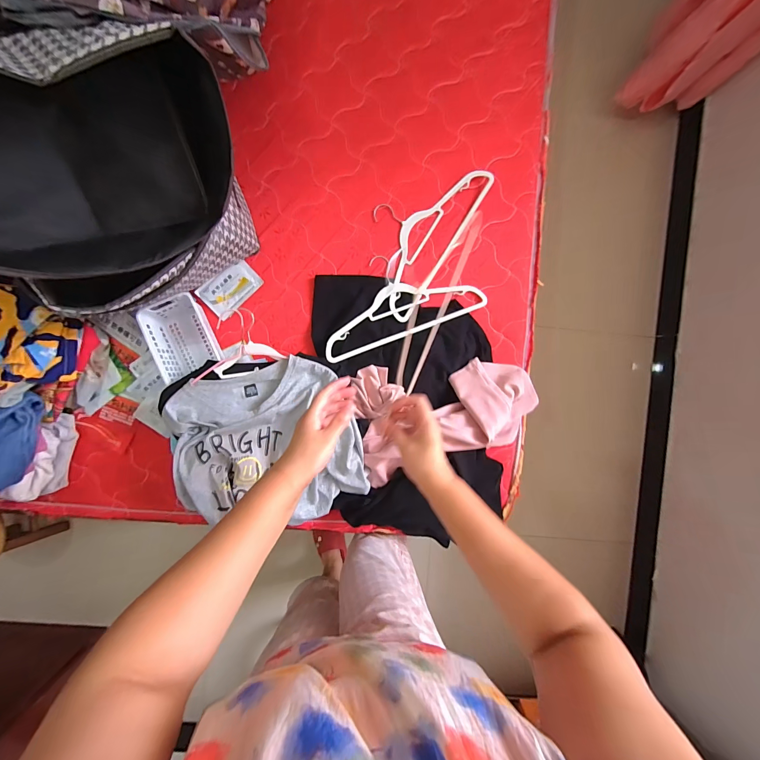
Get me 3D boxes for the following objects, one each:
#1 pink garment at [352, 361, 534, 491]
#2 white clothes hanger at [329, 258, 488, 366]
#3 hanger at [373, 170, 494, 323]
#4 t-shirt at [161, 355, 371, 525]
[{"bbox_3d":[0.159,0.063,0.750,0.425,0.128,0.257,-15,92,-2],"label":"pink garment"},{"bbox_3d":[0.038,-0.201,0.793,0.398,0.033,0.200,-21,93,-1],"label":"white clothes hanger"},{"bbox_3d":[0.089,-0.364,0.809,0.209,0.015,0.399,34,90,-3],"label":"hanger"},{"bbox_3d":[-0.244,0.154,0.738,0.390,0.066,0.377,-17,92,-2],"label":"t-shirt"}]

